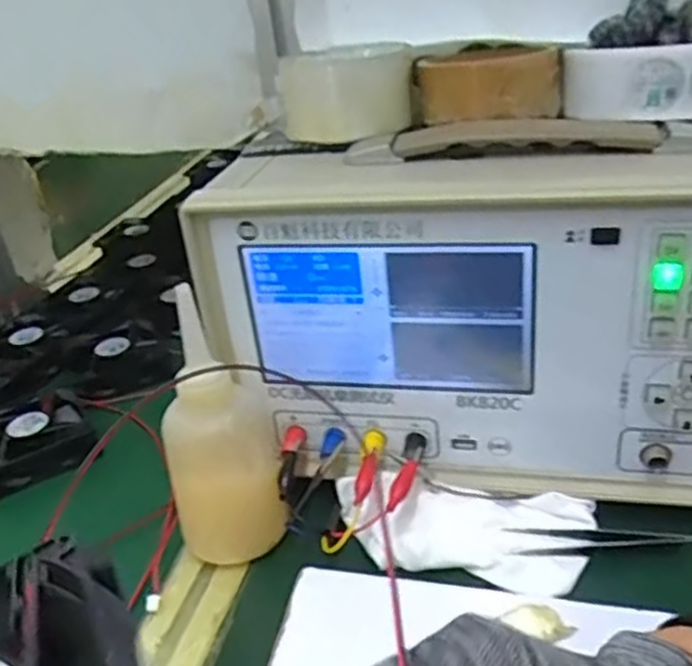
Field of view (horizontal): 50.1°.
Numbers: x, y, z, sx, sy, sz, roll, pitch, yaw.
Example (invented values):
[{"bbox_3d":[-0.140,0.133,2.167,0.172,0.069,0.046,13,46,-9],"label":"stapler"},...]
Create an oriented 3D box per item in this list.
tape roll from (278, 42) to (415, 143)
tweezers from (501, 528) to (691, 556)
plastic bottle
[{"bbox_3d":[0.001,-0.148,0.460,0.080,0.051,0.085,-8,30,0],"label":"tape roll"},{"bbox_3d":[0.148,0.111,0.400,0.116,0.007,0.016,-4,30,7],"label":"tweezers"},{"bbox_3d":[-0.073,0.050,0.413,0.062,0.135,0.067,-13,31,-9],"label":"plastic bottle"}]

